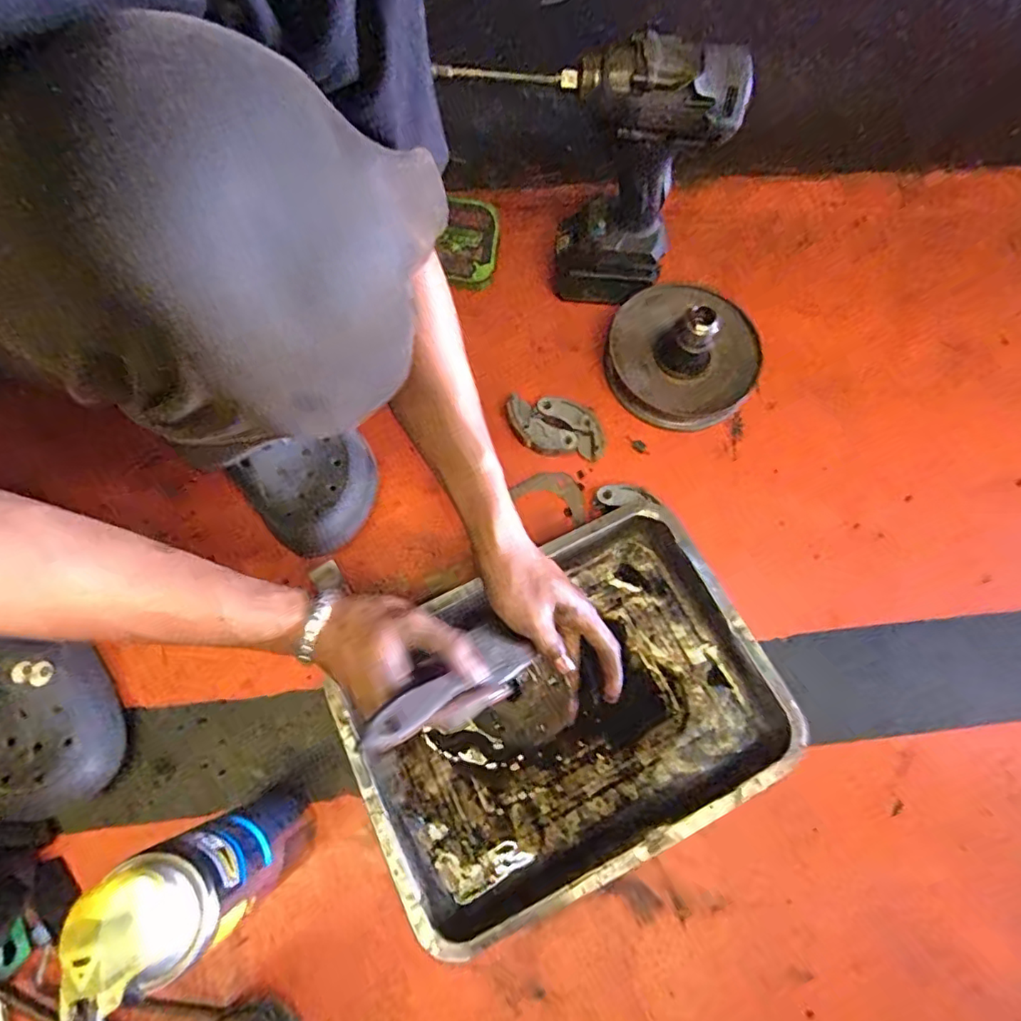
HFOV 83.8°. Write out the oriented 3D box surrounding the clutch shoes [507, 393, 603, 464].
[{"bbox_3d":[0.046,-0.086,0.594,0.100,0.022,0.064,6,71,-1],"label":"clutch shoes"}]

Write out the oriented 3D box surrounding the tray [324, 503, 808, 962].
[{"bbox_3d":[0.042,0.166,0.492,0.348,0.051,0.259,-25,74,-11],"label":"tray"}]

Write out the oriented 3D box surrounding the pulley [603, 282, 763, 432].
[{"bbox_3d":[0.184,-0.172,0.589,0.153,0.081,0.145,1,71,-2],"label":"pulley"}]

